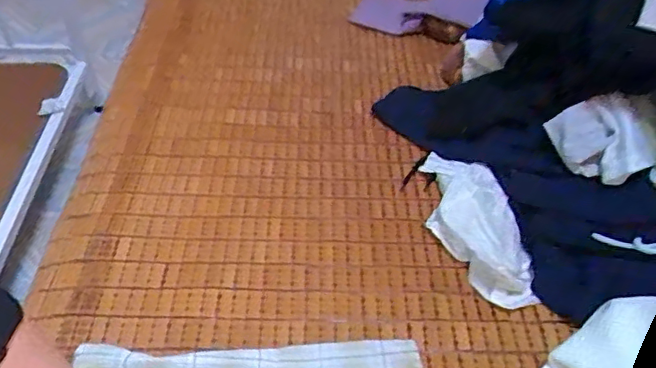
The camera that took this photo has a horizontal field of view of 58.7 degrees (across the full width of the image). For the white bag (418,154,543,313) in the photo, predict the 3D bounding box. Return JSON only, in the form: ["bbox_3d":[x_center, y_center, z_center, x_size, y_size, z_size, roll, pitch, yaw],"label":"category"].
[{"bbox_3d":[0.159,0.031,0.634,0.092,0.038,0.209,-1,45,-3],"label":"white bag"}]

